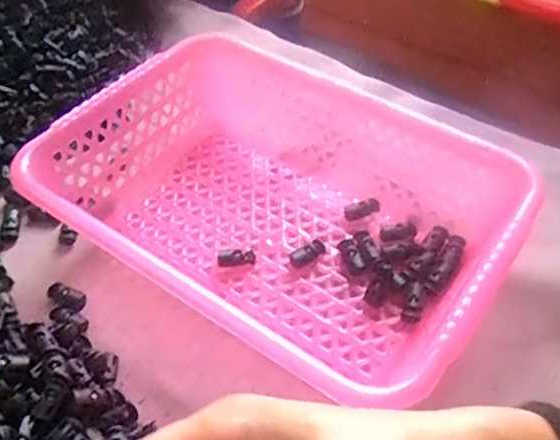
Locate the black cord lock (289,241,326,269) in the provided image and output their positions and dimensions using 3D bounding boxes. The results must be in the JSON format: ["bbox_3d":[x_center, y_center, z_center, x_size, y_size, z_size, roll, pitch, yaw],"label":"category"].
[{"bbox_3d":[0.020,0.025,0.437,0.026,0.013,0.011,-29,51,-7],"label":"black cord lock"}]

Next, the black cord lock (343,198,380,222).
[{"bbox_3d":[0.063,-0.008,0.465,0.028,0.011,0.012,-20,45,12],"label":"black cord lock"}]

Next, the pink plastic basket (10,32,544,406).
[{"bbox_3d":[-0.004,-0.005,0.420,0.301,0.082,0.210,27,53,25],"label":"pink plastic basket"}]

